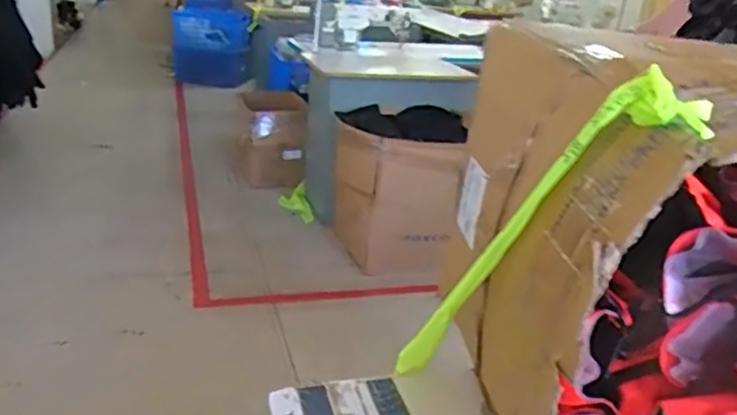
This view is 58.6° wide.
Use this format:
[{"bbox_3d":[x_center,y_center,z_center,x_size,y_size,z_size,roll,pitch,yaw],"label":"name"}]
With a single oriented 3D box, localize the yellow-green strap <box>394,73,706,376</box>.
[{"bbox_3d":[0.146,0.073,0.702,0.042,0.539,0.083,-11,57,-34],"label":"yellow-green strap"}]

